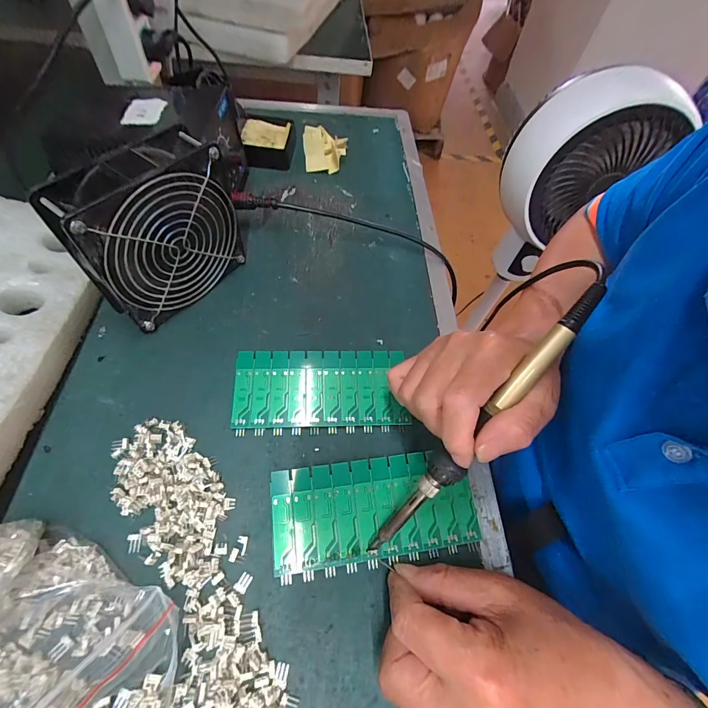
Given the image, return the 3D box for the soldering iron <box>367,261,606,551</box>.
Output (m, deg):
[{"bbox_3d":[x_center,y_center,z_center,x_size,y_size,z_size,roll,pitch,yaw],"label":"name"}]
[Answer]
[{"bbox_3d":[0.074,0.046,0.212,0.020,0.013,0.204,42,100,22],"label":"soldering iron"}]

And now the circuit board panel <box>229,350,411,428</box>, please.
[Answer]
[{"bbox_3d":[-0.026,0.027,0.287,0.133,0.015,0.061,1,55,-6],"label":"circuit board panel"}]

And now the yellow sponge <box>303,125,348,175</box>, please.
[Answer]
[{"bbox_3d":[-0.037,-0.257,0.449,0.053,0.028,0.065,2,59,-6],"label":"yellow sponge"}]

